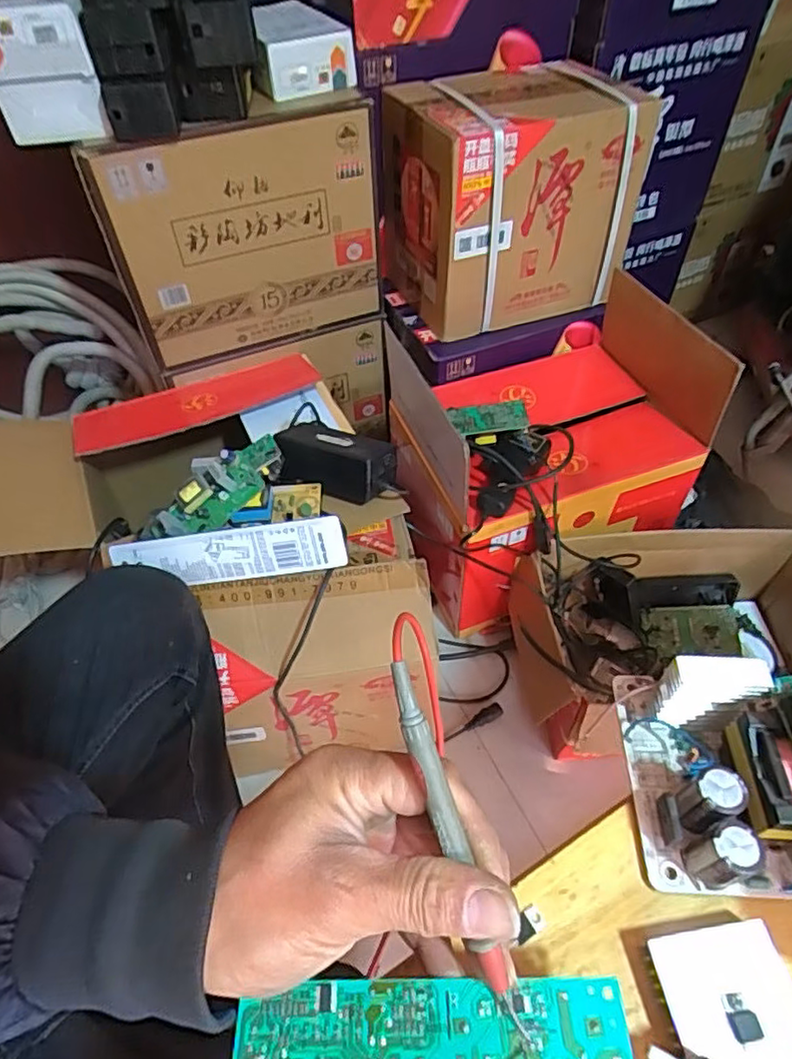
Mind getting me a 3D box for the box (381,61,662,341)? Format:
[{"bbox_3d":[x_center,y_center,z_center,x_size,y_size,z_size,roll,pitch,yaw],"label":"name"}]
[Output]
[{"bbox_3d":[0.168,-0.501,0.941,0.323,0.282,0.246,-21,53,-15],"label":"box"}]

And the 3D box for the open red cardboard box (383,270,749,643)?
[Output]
[{"bbox_3d":[0.221,-0.109,0.964,0.393,0.381,0.303,-17,52,-11],"label":"open red cardboard box"}]

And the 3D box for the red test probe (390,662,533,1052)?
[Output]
[{"bbox_3d":[0.023,0.121,0.230,0.009,0.015,0.149,-19,95,-13],"label":"red test probe"}]

